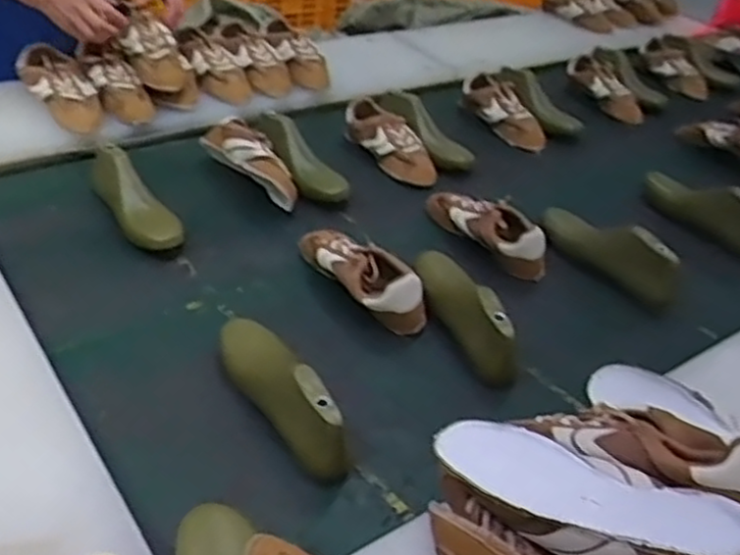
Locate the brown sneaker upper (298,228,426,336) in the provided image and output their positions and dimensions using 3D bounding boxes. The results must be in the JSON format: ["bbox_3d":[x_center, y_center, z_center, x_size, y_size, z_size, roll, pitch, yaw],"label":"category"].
[{"bbox_3d":[-0.015,-0.013,1.006,0.086,0.072,0.234,-18,44,-29],"label":"brown sneaker upper"}]

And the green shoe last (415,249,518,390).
[{"bbox_3d":[0.111,0.028,0.971,0.066,0.090,0.253,-4,38,-14],"label":"green shoe last"}]

